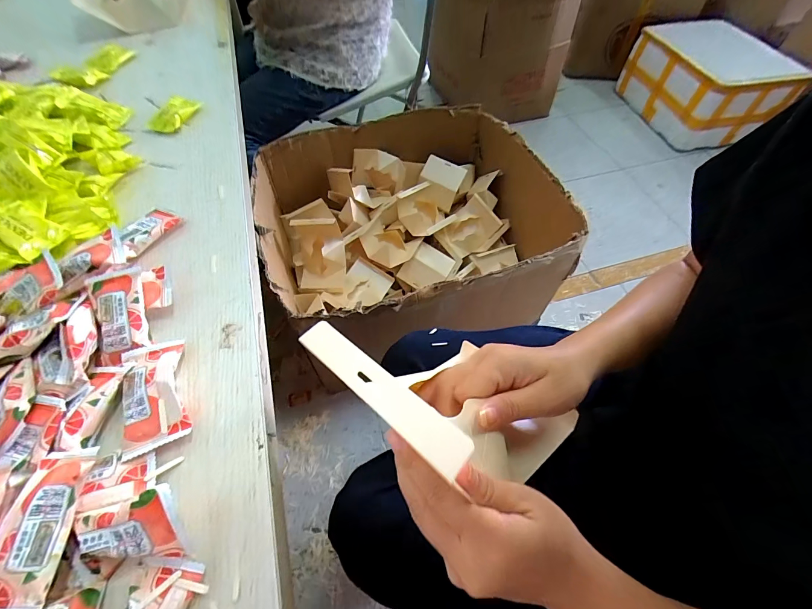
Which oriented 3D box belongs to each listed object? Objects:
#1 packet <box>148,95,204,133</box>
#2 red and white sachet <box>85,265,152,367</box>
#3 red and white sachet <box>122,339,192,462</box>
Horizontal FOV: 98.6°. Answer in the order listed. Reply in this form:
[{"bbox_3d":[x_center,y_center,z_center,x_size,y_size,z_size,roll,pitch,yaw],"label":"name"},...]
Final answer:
[{"bbox_3d":[-0.283,-0.231,0.424,0.045,0.013,0.061,19,59,11],"label":"packet"},{"bbox_3d":[-0.210,0.008,0.255,0.035,0.008,0.069,-11,79,-7],"label":"red and white sachet"},{"bbox_3d":[-0.169,0.058,0.234,0.037,0.016,0.075,-20,59,-13],"label":"red and white sachet"}]

